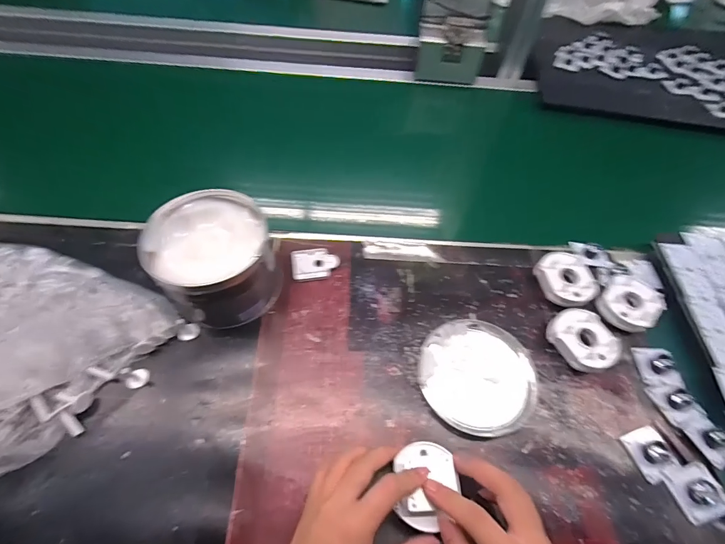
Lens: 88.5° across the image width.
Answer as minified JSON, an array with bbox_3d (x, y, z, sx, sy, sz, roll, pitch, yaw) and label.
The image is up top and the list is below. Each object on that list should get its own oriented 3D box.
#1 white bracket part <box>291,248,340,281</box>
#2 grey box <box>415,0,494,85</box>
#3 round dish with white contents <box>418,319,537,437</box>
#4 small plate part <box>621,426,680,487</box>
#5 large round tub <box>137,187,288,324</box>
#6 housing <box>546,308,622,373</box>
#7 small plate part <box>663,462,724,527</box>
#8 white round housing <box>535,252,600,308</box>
[{"bbox_3d":[-0.062,-0.011,0.492,0.061,0.009,0.045,-5,60,-6],"label":"white bracket part"},{"bbox_3d":[0.172,-0.451,0.714,0.126,0.142,0.086,10,58,3],"label":"grey box"},{"bbox_3d":[0.130,0.114,0.421,0.126,0.014,0.124,1,59,-2],"label":"round dish with white contents"},{"bbox_3d":[0.299,0.187,0.383,0.041,0.009,0.045,-18,62,-13],"label":"small plate part"},{"bbox_3d":[-0.168,-0.014,0.433,0.126,0.097,0.129,1,59,-2],"label":"large round tub"},{"bbox_3d":[0.257,0.081,0.438,0.060,0.033,0.074,-27,64,-17],"label":"housing"},{"bbox_3d":[0.332,0.217,0.367,0.043,0.014,0.046,-15,61,-11],"label":"small plate part"},{"bbox_3d":[0.265,0.011,0.485,0.065,0.032,0.075,-11,60,-9],"label":"white round housing"}]

